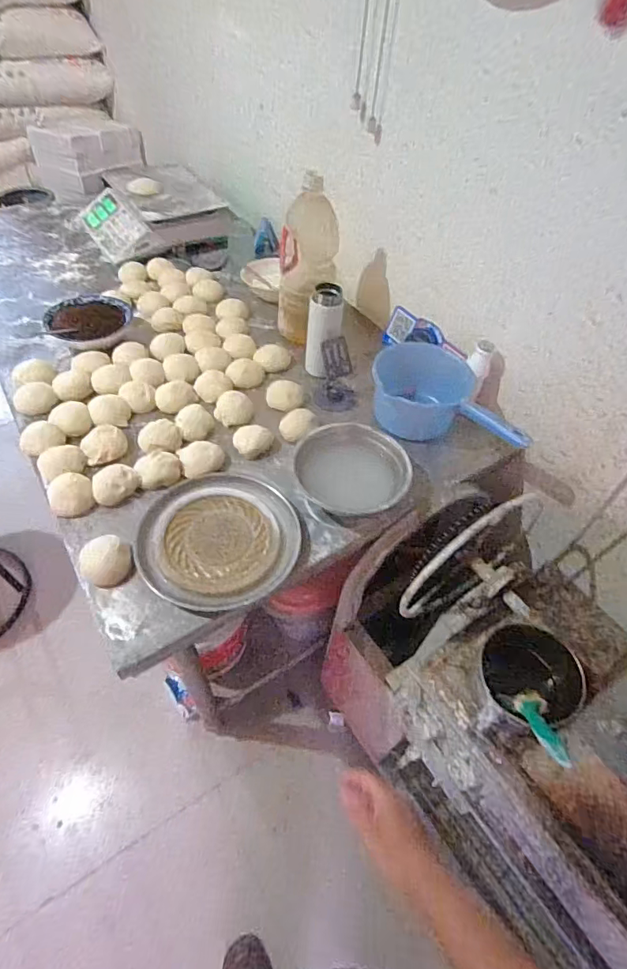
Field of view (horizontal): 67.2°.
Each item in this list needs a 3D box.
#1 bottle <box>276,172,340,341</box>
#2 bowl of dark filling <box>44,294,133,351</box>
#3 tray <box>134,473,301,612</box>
[{"bbox_3d":[-0.014,-0.460,0.972,0.097,0.296,0.095,3,51,-3],"label":"bottle"},{"bbox_3d":[-0.477,-0.343,1.019,0.165,0.062,0.165,3,51,-3],"label":"bowl of dark filling"},{"bbox_3d":[-0.142,0.076,0.723,0.236,0.016,0.241,3,51,-3],"label":"tray"}]

